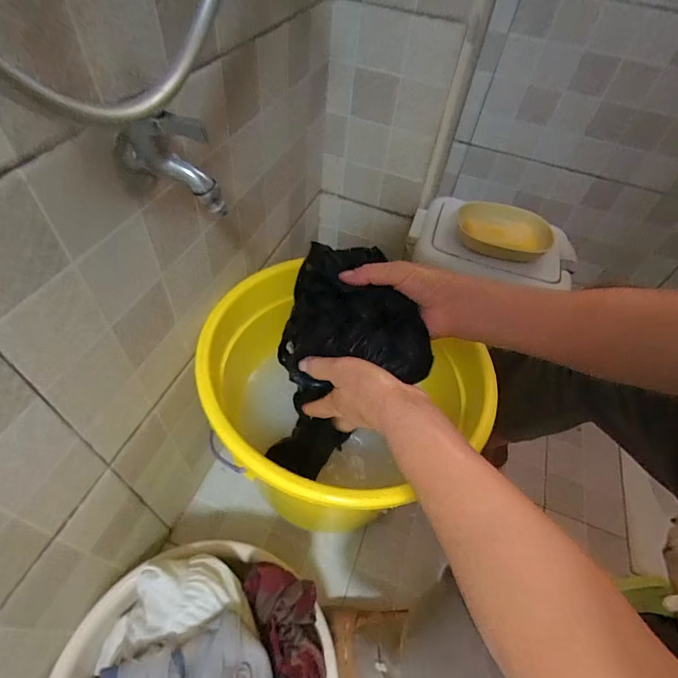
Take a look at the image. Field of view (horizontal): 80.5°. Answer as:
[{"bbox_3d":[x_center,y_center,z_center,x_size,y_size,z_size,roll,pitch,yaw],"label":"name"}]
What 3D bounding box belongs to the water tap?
[{"bbox_3d":[-0.128,-0.135,0.313,0.064,0.078,0.037,-16,56,-18],"label":"water tap"}]

